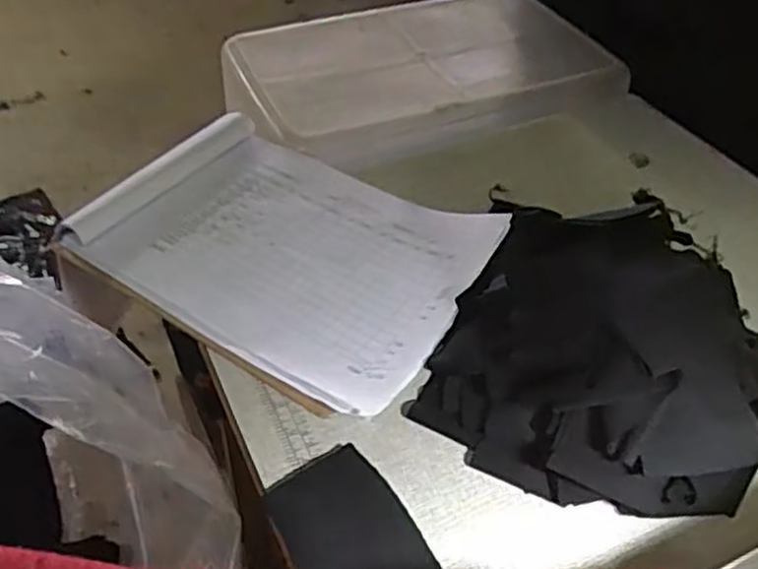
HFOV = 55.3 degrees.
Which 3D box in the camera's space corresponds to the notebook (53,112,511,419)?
[{"bbox_3d":[-0.083,-0.037,0.621,0.342,0.035,0.230,27,49,25],"label":"notebook"}]

